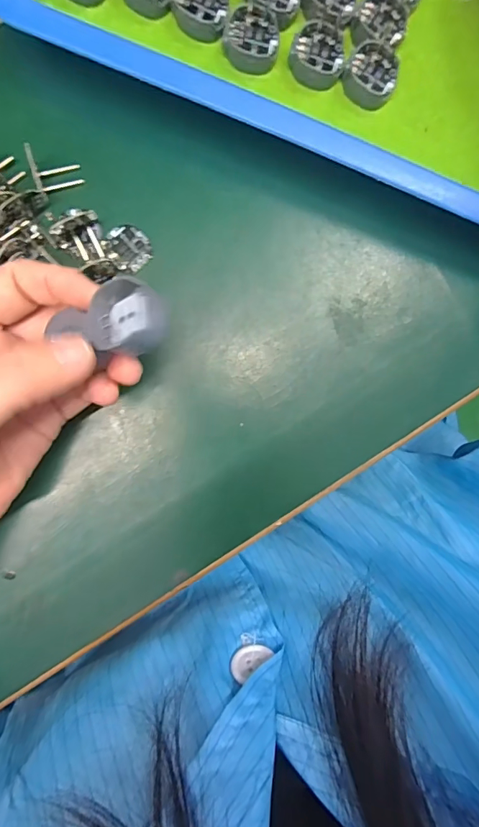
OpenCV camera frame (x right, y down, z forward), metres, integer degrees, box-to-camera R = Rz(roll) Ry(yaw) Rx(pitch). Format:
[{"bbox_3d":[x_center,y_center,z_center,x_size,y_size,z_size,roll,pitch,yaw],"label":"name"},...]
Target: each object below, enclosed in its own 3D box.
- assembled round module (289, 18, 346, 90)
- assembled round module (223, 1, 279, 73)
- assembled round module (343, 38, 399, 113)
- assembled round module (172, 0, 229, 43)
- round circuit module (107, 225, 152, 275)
[{"bbox_3d":[0.041,-0.190,0.235,0.028,0.014,0.026,0,91,-6],"label":"assembled round module"},{"bbox_3d":[0.006,-0.194,0.232,0.028,0.011,0.028,0,91,-6],"label":"assembled round module"},{"bbox_3d":[0.070,-0.179,0.238,0.028,0.014,0.024,27,88,-6],"label":"assembled round module"},{"bbox_3d":[-0.020,-0.207,0.229,0.027,0.009,0.029,0,91,-6],"label":"assembled round module"},{"bbox_3d":[-0.057,-0.087,0.234,0.020,0.004,0.024,-28,94,-5],"label":"round circuit module"}]

